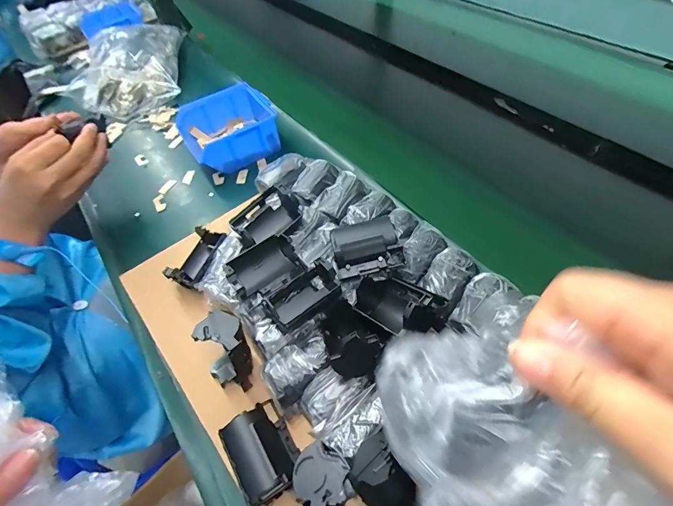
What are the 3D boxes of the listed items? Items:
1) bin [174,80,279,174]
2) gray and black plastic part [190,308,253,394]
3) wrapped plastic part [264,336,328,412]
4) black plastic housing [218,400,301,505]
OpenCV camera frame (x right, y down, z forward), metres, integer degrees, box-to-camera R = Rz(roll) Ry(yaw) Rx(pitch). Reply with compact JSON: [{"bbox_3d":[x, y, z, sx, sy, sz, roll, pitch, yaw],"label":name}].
[{"bbox_3d":[-0.170,-0.195,0.562,0.139,0.067,0.126,-23,54,-14],"label":"bin"},{"bbox_3d":[-0.101,0.091,0.329,0.051,0.069,0.044,35,61,26],"label":"gray and black plastic part"},{"bbox_3d":[-0.035,0.103,0.321,0.039,0.026,0.061,36,62,27],"label":"wrapped plastic part"},{"bbox_3d":[-0.060,0.165,0.295,0.048,0.045,0.069,-28,56,-18],"label":"black plastic housing"}]

